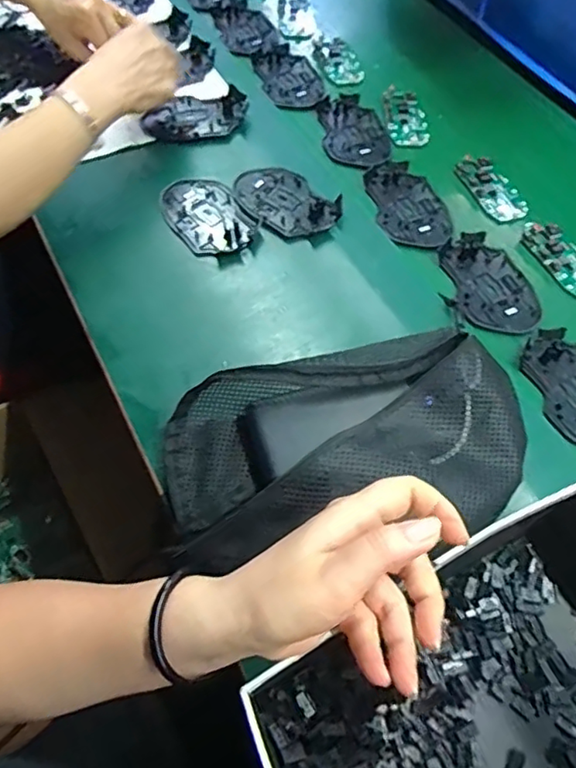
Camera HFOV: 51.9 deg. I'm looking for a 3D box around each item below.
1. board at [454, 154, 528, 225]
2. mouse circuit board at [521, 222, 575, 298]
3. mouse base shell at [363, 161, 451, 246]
[{"bbox_3d":[0.215,-0.208,0.625,0.048,0.007,0.093,-22,62,-13],"label":"board"},{"bbox_3d":[0.270,-0.125,0.577,0.045,0.007,0.097,-20,62,-12],"label":"mouse circuit board"},{"bbox_3d":[0.124,-0.186,0.614,0.072,0.011,0.116,-10,60,-7],"label":"mouse base shell"}]

